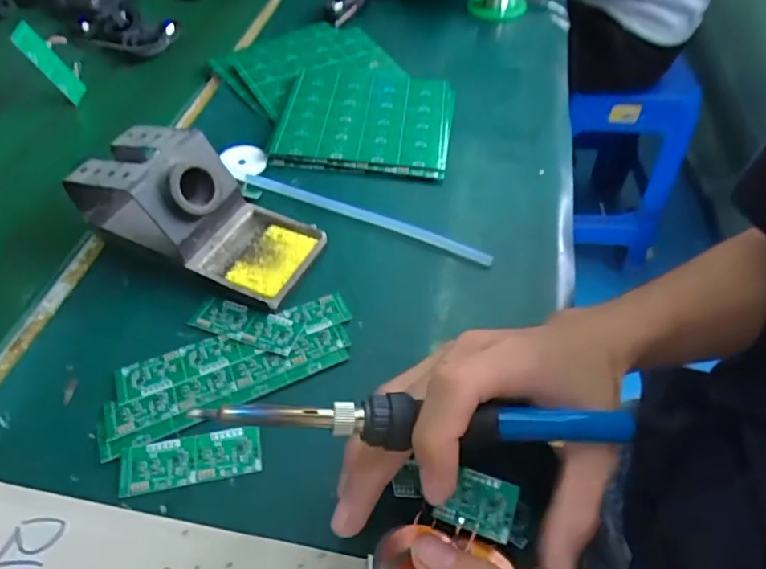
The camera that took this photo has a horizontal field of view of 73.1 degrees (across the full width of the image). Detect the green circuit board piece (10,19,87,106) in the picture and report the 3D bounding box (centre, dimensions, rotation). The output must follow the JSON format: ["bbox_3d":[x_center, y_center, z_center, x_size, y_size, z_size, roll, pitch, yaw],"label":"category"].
[{"bbox_3d":[-0.306,-0.201,0.476,0.007,0.078,0.023,19,71,22],"label":"green circuit board piece"}]

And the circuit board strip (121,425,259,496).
[{"bbox_3d":[-0.103,0.093,0.278,0.072,0.004,0.026,-8,52,-8],"label":"circuit board strip"}]

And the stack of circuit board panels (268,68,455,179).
[{"bbox_3d":[-0.013,-0.147,0.462,0.145,0.018,0.134,5,52,2],"label":"stack of circuit board panels"}]

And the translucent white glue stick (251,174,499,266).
[{"bbox_3d":[-0.015,-0.052,0.394,0.201,0.012,0.008,20,54,14],"label":"translucent white glue stick"}]

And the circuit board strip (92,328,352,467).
[{"bbox_3d":[-0.090,0.059,0.306,0.147,0.004,0.032,-21,55,-18],"label":"circuit board strip"}]

